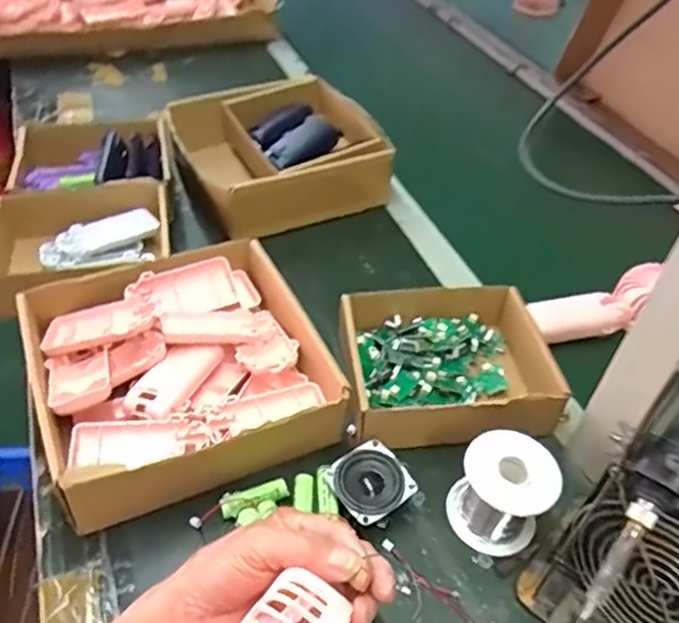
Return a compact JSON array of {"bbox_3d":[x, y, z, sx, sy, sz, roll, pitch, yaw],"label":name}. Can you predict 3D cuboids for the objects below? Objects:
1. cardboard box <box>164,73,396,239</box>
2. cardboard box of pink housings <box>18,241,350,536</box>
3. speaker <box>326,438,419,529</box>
[{"bbox_3d":[-0.076,-0.192,0.784,0.216,0.081,0.208,-16,47,-22],"label":"cardboard box"},{"bbox_3d":[-0.129,0.038,0.532,0.215,0.069,0.215,-15,46,-21],"label":"cardboard box of pink housings"},{"bbox_3d":[0.022,0.134,0.488,0.055,0.033,0.052,-27,52,-31],"label":"speaker"}]

